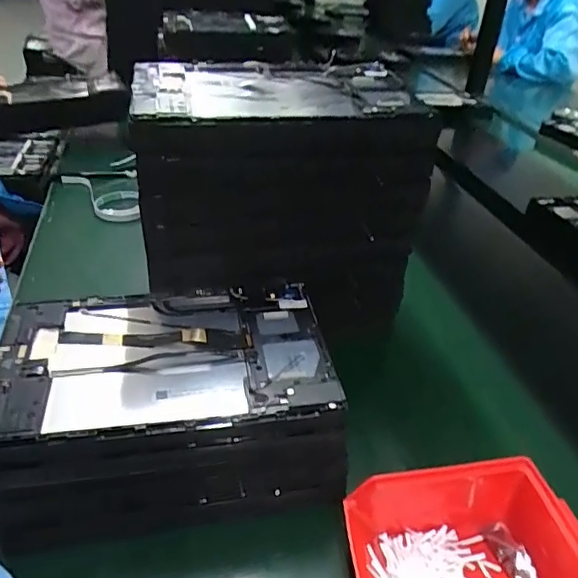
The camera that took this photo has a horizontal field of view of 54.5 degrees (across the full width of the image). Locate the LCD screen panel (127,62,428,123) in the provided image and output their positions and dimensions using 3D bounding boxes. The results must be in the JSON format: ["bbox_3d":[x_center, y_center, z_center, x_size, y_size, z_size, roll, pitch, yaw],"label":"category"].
[{"bbox_3d":[-0.017,-0.180,0.508,0.244,0.018,0.176,-3,34,-5],"label":"LCD screen panel"}]

